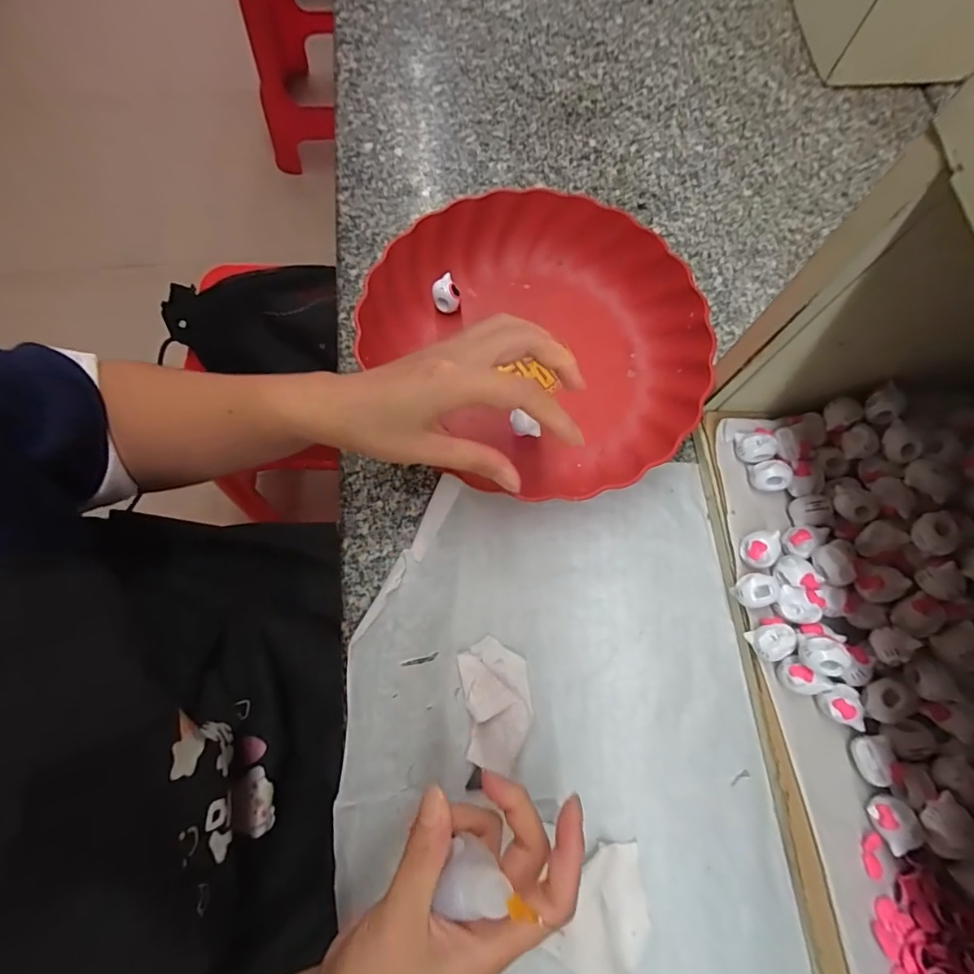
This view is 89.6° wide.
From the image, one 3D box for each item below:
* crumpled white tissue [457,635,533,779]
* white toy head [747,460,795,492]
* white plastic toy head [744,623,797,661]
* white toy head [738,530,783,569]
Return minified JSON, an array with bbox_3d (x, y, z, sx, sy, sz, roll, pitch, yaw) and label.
[{"bbox_3d":[0.006,0.132,0.299,0.041,0.016,0.072,-5,72,-4],"label":"crumpled white tissue"},{"bbox_3d":[0.194,-0.007,0.336,0.026,0.021,0.021,-9,72,-5],"label":"white toy head"},{"bbox_3d":[0.174,0.096,0.302,0.023,0.021,0.021,1,71,-2],"label":"white plastic toy head"},{"bbox_3d":[0.177,0.042,0.320,0.019,0.024,0.023,-7,72,-4],"label":"white toy head"}]

